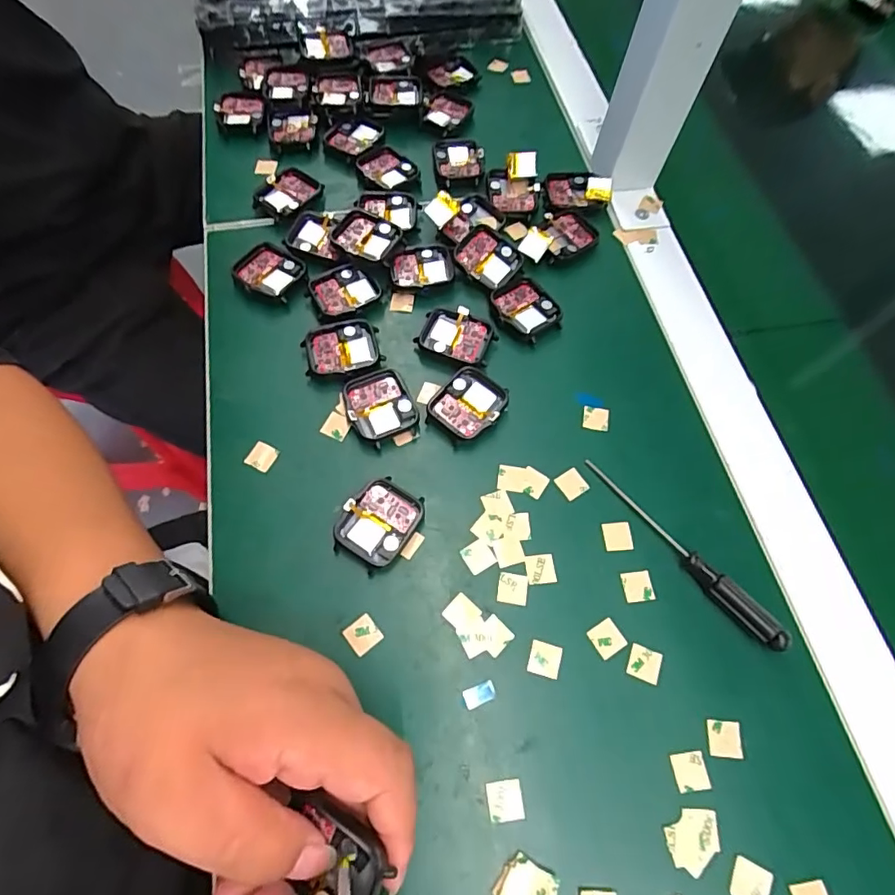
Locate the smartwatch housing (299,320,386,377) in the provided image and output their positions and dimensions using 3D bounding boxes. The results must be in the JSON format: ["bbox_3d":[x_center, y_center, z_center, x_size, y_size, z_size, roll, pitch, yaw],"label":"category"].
[{"bbox_3d":[-0.066,-0.061,0.327,0.046,0.010,0.038,-13,67,-8],"label":"smartwatch housing"}]

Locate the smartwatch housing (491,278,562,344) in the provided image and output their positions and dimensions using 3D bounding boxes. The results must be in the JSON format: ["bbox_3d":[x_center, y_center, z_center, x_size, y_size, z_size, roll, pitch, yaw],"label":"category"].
[{"bbox_3d":[0.052,-0.092,0.344,0.035,0.008,0.043,-37,72,-17],"label":"smartwatch housing"}]

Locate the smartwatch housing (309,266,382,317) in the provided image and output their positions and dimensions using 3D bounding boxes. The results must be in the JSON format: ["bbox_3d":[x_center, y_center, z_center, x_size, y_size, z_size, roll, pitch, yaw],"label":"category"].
[{"bbox_3d":[-0.068,-0.104,0.342,0.043,0.006,0.035,-18,68,-10],"label":"smartwatch housing"}]

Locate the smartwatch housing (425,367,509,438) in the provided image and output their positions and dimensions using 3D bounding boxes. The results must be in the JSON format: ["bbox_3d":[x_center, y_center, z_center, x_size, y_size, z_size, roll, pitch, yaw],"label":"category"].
[{"bbox_3d":[0.013,-0.025,0.314,0.038,0.013,0.043,37,69,14],"label":"smartwatch housing"}]

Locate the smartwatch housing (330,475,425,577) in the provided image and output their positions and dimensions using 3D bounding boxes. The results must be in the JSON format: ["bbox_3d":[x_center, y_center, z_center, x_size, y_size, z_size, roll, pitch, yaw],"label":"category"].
[{"bbox_3d":[-0.038,0.042,0.281,0.037,0.012,0.046,35,69,13],"label":"smartwatch housing"}]

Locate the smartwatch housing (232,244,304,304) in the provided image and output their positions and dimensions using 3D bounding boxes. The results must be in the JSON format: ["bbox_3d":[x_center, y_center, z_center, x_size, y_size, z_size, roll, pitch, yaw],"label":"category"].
[{"bbox_3d":[-0.120,-0.118,0.349,0.040,0.009,0.039,28,68,10],"label":"smartwatch housing"}]

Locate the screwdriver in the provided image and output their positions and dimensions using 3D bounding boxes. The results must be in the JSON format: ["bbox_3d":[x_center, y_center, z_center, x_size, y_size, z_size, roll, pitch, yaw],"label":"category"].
[{"bbox_3d":[0.126,0.054,0.280,0.012,0.014,0.130,-35,71,-16],"label":"screwdriver"}]

